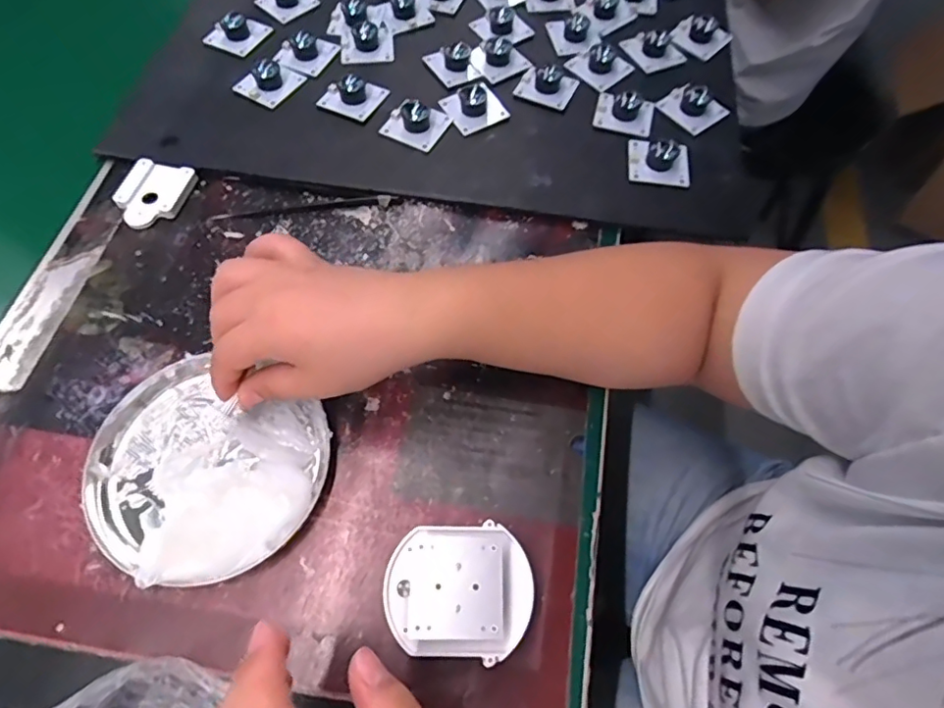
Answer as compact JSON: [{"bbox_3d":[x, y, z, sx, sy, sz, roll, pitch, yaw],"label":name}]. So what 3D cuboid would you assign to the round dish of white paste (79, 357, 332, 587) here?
[{"bbox_3d":[-0.149,0.062,0.300,0.127,0.027,0.111,16,64,6],"label":"round dish of white paste"}]

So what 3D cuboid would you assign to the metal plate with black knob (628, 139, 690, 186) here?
[{"bbox_3d":[0.142,-0.148,0.407,0.043,0.022,0.041,1,64,-1],"label":"metal plate with black knob"}]

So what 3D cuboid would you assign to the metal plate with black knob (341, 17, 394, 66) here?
[{"bbox_3d":[-0.092,-0.274,0.471,0.043,0.013,0.055,-8,64,-5],"label":"metal plate with black knob"}]

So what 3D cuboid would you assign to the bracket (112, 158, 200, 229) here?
[{"bbox_3d":[-0.231,-0.115,0.396,0.044,0.010,0.055,13,64,5],"label":"bracket"}]

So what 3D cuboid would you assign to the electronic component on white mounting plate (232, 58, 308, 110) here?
[{"bbox_3d":[-0.164,-0.225,0.440,0.041,0.020,0.044,28,66,12],"label":"electronic component on white mounting plate"}]

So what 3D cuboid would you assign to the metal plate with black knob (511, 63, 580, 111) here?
[{"bbox_3d":[0.063,-0.225,0.446,0.045,0.019,0.045,24,66,10],"label":"metal plate with black knob"}]

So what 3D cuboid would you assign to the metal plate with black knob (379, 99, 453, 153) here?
[{"bbox_3d":[-0.044,-0.181,0.422,0.045,0.018,0.041,28,66,12],"label":"metal plate with black knob"}]

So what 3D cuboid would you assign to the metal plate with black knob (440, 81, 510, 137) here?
[{"bbox_3d":[0.001,-0.198,0.431,0.040,0.018,0.041,-26,67,-14],"label":"metal plate with black knob"}]

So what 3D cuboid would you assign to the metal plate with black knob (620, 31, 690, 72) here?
[{"bbox_3d":[0.156,-0.266,0.468,0.042,0.018,0.045,-25,67,-13],"label":"metal plate with black knob"}]

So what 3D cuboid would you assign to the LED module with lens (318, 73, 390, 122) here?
[{"bbox_3d":[-0.096,-0.209,0.435,0.042,0.018,0.042,24,65,10],"label":"LED module with lens"}]

